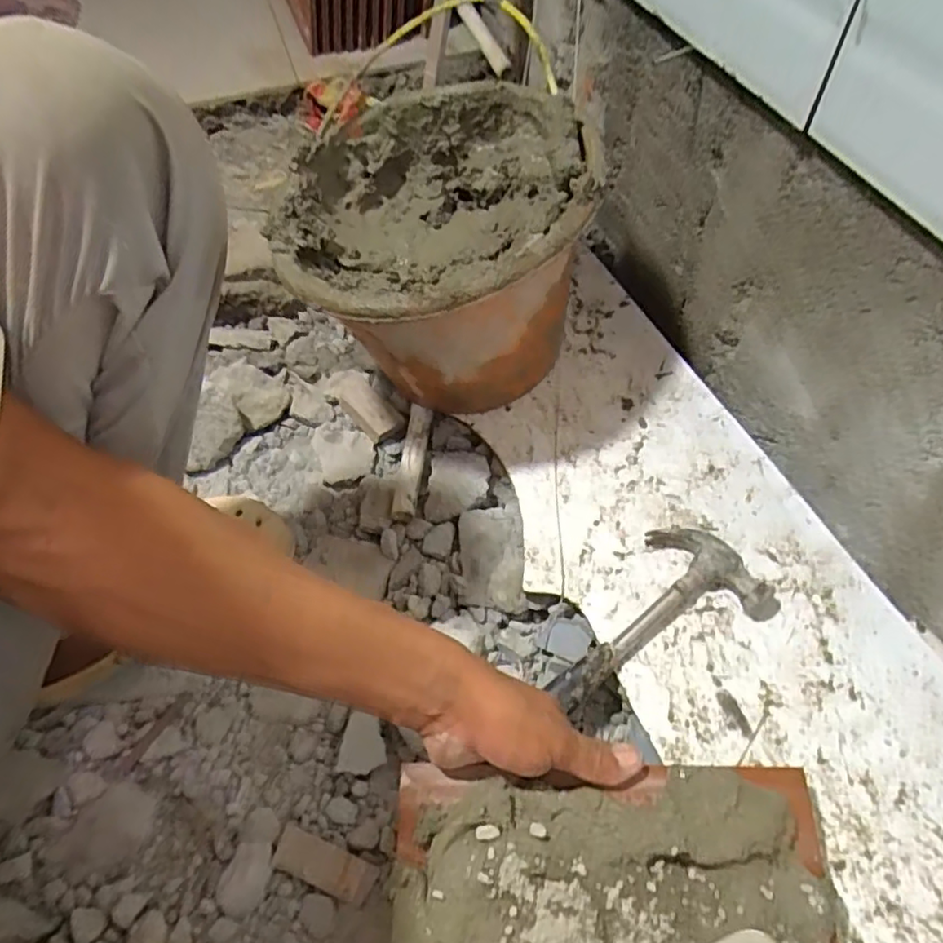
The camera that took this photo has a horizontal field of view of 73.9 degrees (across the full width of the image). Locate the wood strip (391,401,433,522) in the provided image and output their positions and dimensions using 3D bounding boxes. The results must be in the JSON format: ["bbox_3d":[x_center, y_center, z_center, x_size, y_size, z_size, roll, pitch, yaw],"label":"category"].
[{"bbox_3d":[-0.058,-0.015,0.613,0.025,0.006,0.127,5,58,2],"label":"wood strip"}]

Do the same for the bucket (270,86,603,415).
[{"bbox_3d":[-0.032,-0.189,0.569,0.239,0.215,0.272,5,58,2],"label":"bucket"}]

